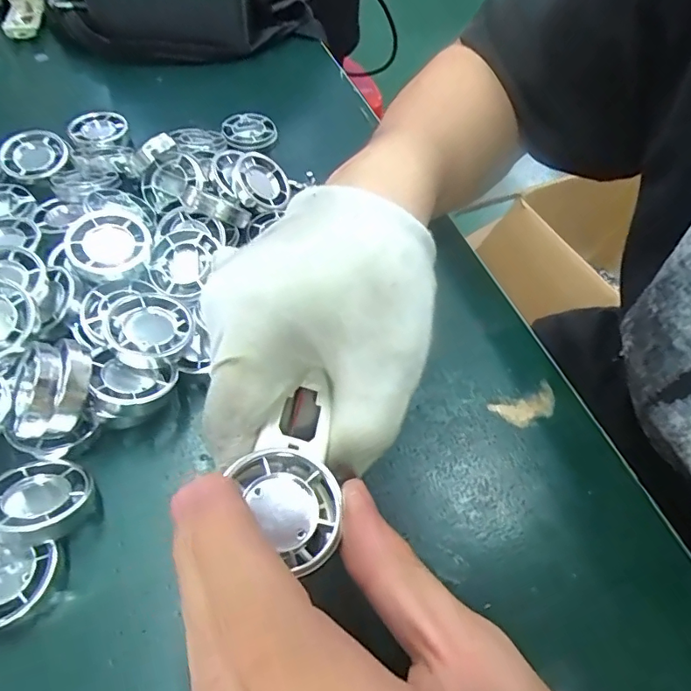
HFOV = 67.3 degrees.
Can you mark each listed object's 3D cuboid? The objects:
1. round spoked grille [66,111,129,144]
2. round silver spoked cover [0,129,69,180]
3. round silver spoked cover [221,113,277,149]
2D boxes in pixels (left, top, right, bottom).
[{"bbox_3d":[-0.174,-0.153,0.365,0.038,0.008,0.036,2,53,-3],"label":"round spoked grille"},{"bbox_3d":[-0.196,-0.121,0.326,0.038,0.011,0.035,-15,73,-24],"label":"round silver spoked cover"},{"bbox_3d":[-0.070,-0.157,0.380,0.039,0.011,0.034,-13,55,-14],"label":"round silver spoked cover"}]

